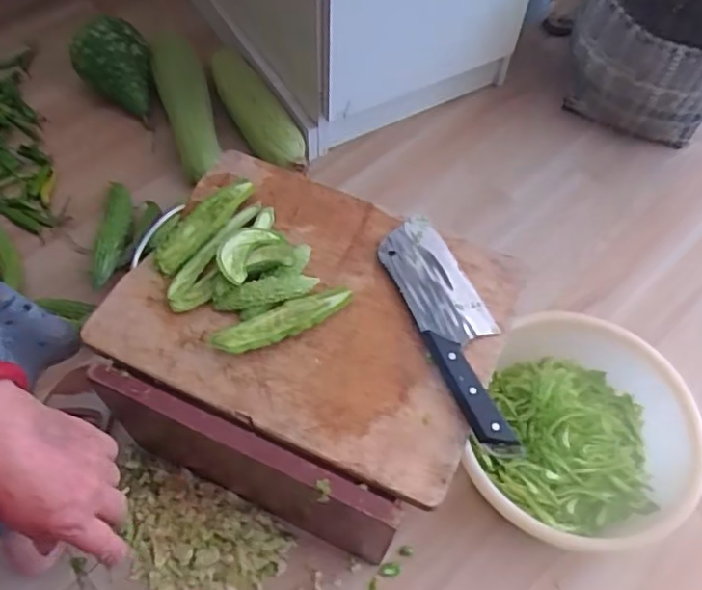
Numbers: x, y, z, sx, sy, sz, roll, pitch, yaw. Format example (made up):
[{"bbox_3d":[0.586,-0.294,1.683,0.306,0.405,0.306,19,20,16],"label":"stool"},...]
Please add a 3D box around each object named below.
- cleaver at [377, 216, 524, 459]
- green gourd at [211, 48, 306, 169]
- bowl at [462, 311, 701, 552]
[{"bbox_3d":[0.111,0.032,0.652,0.080,0.021,0.275,-19,60,-14],"label":"cleaver"},{"bbox_3d":[-0.161,-0.310,1.078,0.072,0.073,0.258,-28,63,-19],"label":"green gourd"},{"bbox_3d":[0.292,0.181,0.785,0.251,0.127,0.276,0,58,0],"label":"bowl"}]

